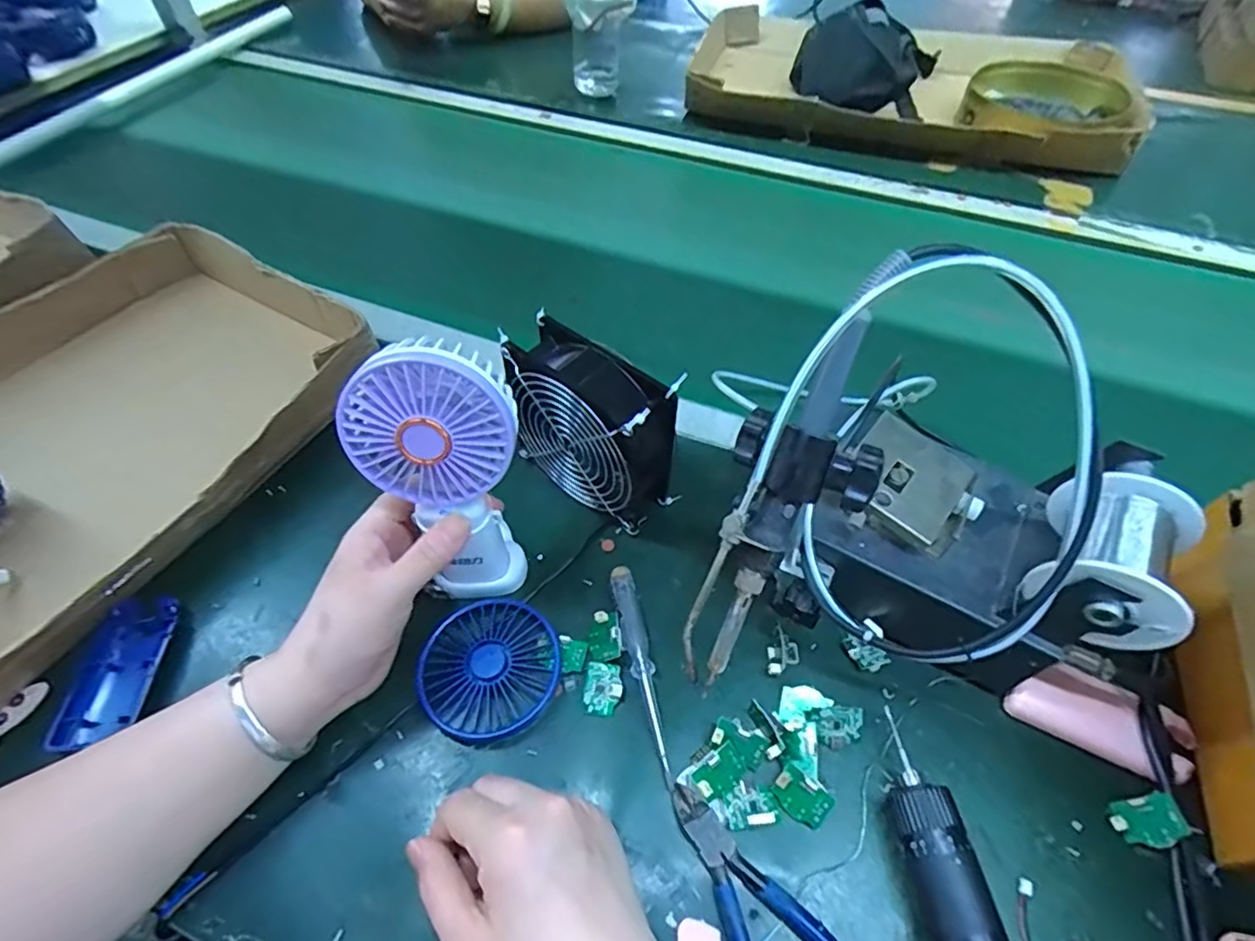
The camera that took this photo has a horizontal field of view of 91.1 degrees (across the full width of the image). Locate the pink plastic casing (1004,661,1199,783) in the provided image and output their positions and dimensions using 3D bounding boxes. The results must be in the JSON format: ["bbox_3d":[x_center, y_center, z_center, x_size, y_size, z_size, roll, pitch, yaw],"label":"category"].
[{"bbox_3d":[0.279,0.146,0.364,0.095,0.020,0.043,25,58,18],"label":"pink plastic casing"}]

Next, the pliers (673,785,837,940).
[{"bbox_3d":[0.071,0.234,0.309,0.053,0.012,0.153,-29,58,-19],"label":"pliers"}]

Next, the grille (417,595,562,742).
[{"bbox_3d":[-0.087,0.122,0.390,0.083,0.013,0.085,-12,54,-8],"label":"grille"}]

